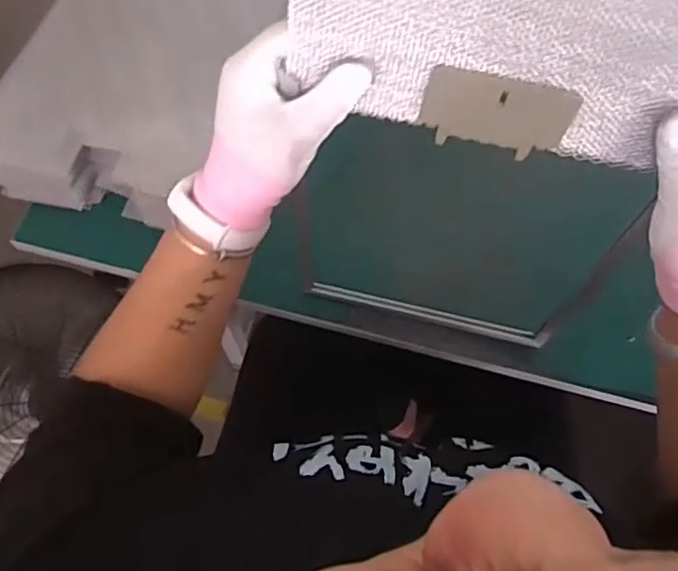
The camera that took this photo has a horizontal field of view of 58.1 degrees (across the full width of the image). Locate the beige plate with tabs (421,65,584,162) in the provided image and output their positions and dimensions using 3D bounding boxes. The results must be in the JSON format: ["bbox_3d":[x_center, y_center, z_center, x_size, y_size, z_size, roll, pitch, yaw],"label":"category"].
[{"bbox_3d":[0.093,-0.101,0.361,0.085,0.053,0.004,12,57,1],"label":"beige plate with tabs"}]

